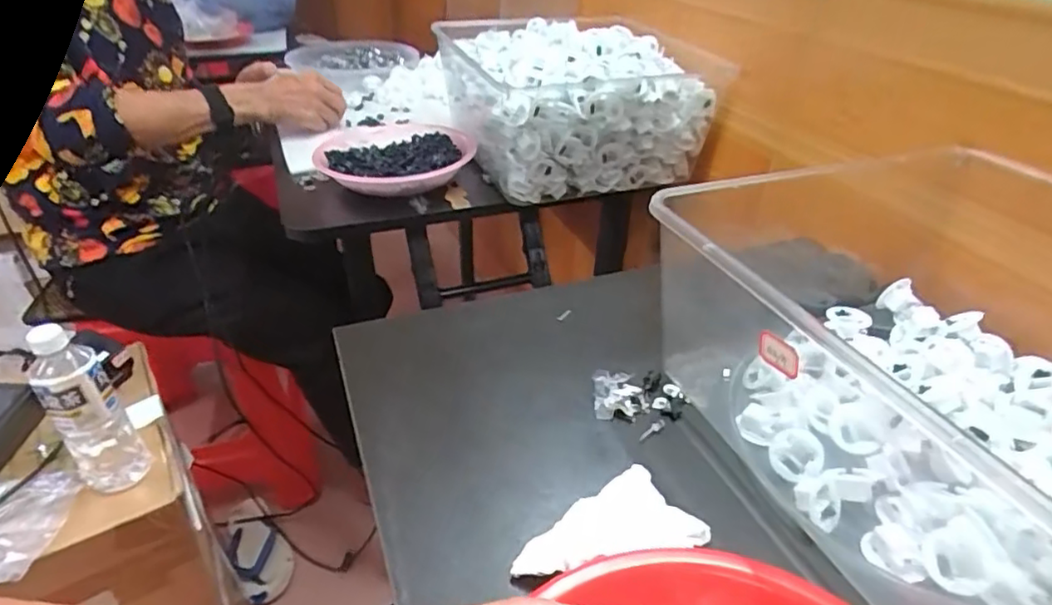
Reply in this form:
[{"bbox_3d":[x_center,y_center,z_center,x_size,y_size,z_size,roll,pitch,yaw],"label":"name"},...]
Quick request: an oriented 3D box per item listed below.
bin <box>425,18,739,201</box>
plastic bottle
[{"bbox_3d":[0.057,-0.265,0.804,0.299,0.169,0.300,-9,36,-14],"label":"bin"},{"bbox_3d":[-0.469,0.118,0.657,0.050,0.210,0.066,28,43,34],"label":"plastic bottle"}]

